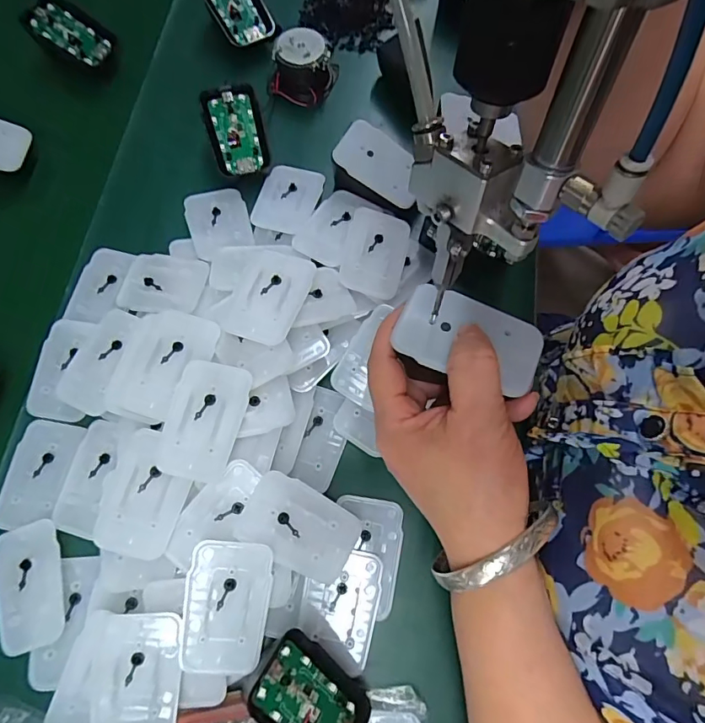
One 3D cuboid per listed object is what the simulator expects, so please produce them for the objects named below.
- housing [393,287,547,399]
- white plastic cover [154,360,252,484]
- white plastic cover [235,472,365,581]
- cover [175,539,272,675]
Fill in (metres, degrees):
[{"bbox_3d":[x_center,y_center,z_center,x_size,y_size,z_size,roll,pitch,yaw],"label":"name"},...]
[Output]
[{"bbox_3d":[0.058,-0.011,0.234,0.069,0.007,0.043,24,71,7],"label":"housing"},{"bbox_3d":[-0.090,0.035,0.287,0.044,0.008,0.069,13,74,2],"label":"white plastic cover"},{"bbox_3d":[-0.031,0.099,0.283,0.069,0.005,0.044,32,75,-10],"label":"white plastic cover"},{"bbox_3d":[-0.070,0.137,0.264,0.045,0.004,0.067,9,82,-8],"label":"cover"}]

